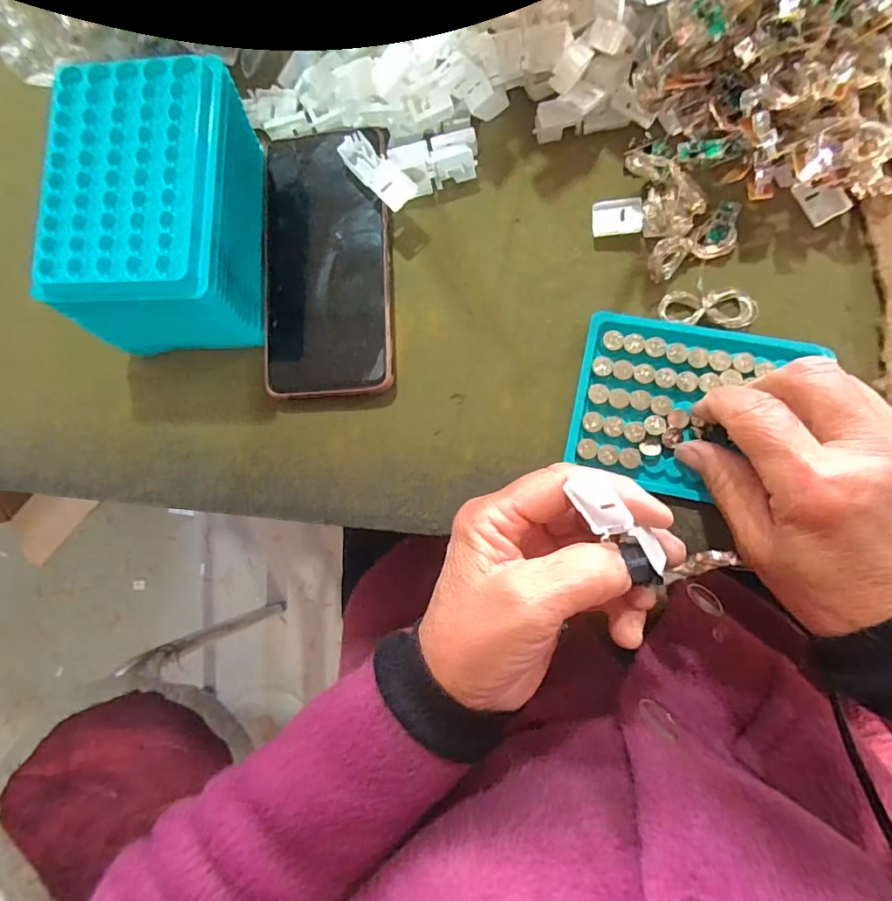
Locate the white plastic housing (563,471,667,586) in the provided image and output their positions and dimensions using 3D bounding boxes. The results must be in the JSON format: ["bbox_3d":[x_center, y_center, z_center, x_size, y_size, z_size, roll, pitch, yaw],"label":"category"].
[{"bbox_3d":[0.074,0.033,0.208,0.016,0.011,0.052,-40,81,4],"label":"white plastic housing"}]

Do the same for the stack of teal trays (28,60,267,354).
[{"bbox_3d":[-0.156,-0.128,0.279,0.088,0.076,0.140,1,83,8],"label":"stack of teal trays"}]

